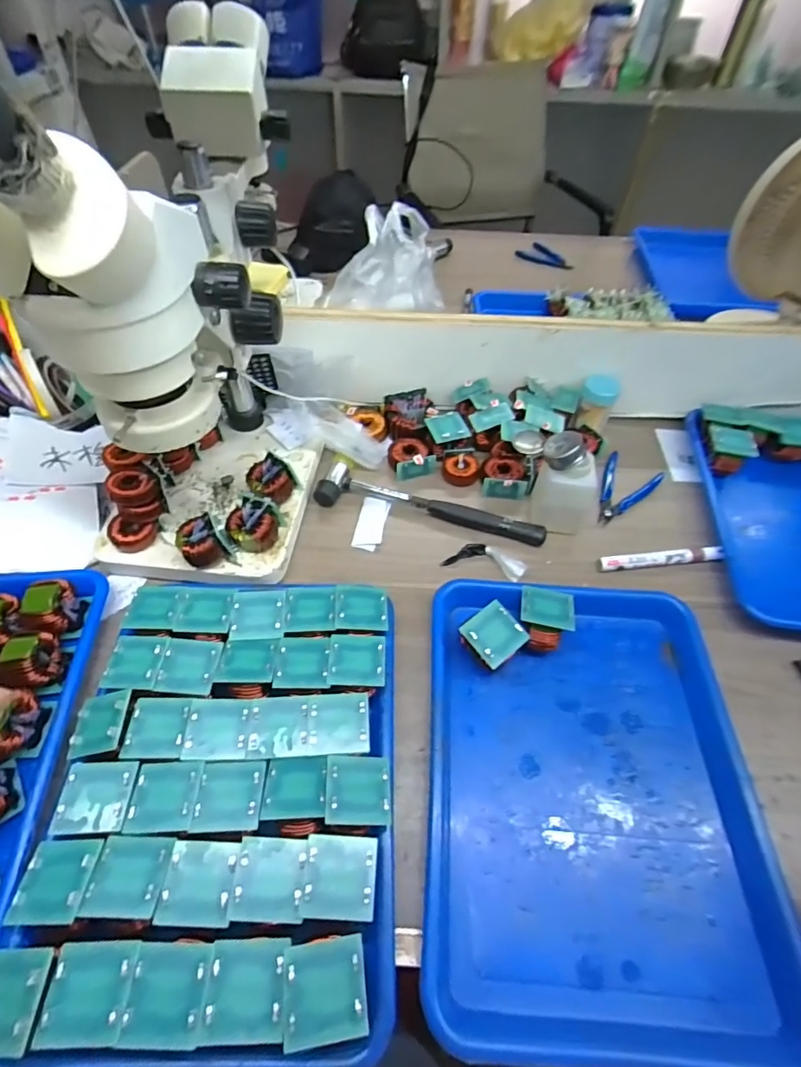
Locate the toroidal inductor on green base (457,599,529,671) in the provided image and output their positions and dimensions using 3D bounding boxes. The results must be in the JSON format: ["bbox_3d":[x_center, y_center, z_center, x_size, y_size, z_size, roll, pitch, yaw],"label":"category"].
[{"bbox_3d":[0.081,0.098,0.440,0.046,0.046,0.045,-31,59,-23],"label":"toroidal inductor on green base"}]

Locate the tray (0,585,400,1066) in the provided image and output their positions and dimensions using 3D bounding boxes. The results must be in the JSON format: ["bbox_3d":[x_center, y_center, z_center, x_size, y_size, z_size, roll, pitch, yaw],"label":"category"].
[{"bbox_3d":[-0.124,0.180,0.365,0.239,0.043,0.304,0,52,-1],"label":"tray"}]

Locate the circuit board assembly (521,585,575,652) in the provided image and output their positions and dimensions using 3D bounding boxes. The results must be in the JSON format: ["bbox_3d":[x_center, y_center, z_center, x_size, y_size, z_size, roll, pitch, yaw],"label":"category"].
[{"bbox_3d":[0.132,0.081,0.458,0.046,0.044,0.047,6,52,3],"label":"circuit board assembly"}]

